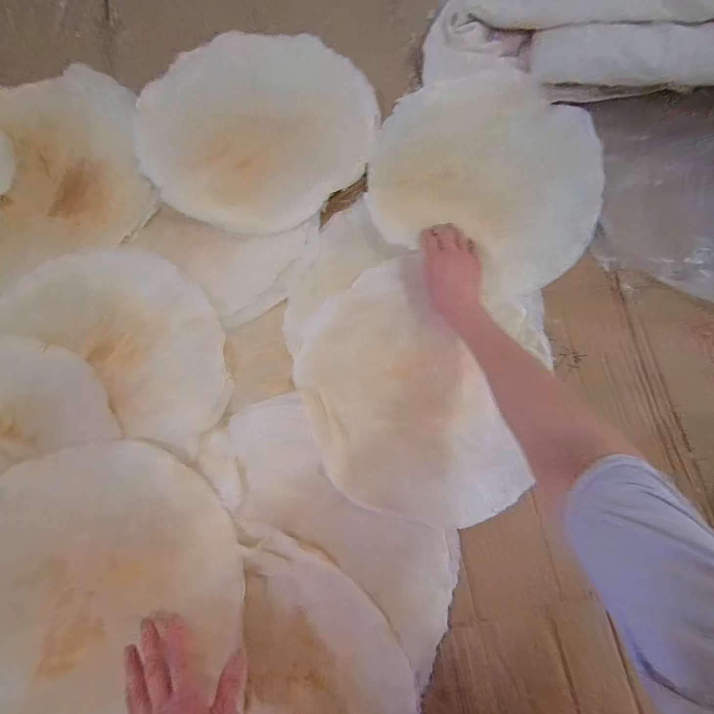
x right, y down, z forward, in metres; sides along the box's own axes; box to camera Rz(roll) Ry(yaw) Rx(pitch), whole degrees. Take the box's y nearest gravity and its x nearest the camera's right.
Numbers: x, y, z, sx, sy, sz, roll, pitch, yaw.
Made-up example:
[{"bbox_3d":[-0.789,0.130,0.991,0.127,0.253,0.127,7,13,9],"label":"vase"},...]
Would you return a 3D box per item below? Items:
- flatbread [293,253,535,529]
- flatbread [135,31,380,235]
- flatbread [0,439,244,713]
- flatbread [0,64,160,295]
[{"bbox_3d":[0.057,0.058,0.469,0.256,0.024,0.343,-24,83,-6],"label":"flatbread"},{"bbox_3d":[-0.143,-0.334,0.502,0.320,0.032,0.282,-44,86,-8],"label":"flatbread"},{"bbox_3d":[-0.312,0.271,0.387,0.346,0.041,0.318,0,81,-3],"label":"flatbread"},{"bbox_3d":[-0.432,-0.257,0.484,0.267,0.020,0.290,0,81,-3],"label":"flatbread"}]

